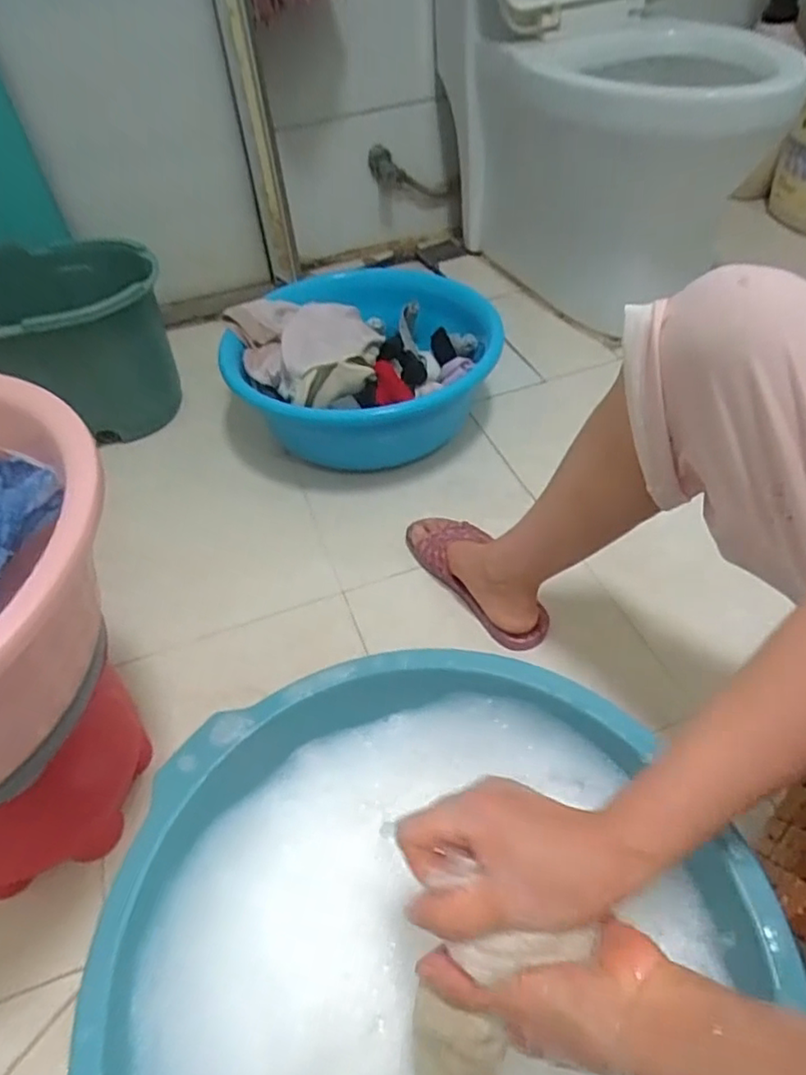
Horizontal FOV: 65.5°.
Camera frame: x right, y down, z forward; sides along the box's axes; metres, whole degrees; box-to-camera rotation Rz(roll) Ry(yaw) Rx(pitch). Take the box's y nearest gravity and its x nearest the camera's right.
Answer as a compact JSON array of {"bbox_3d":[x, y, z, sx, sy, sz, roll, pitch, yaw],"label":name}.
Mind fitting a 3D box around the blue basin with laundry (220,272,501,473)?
[{"bbox_3d":[-0.078,-0.254,0.961,0.360,0.180,0.363,-3,47,3],"label":"blue basin with laundry"}]

